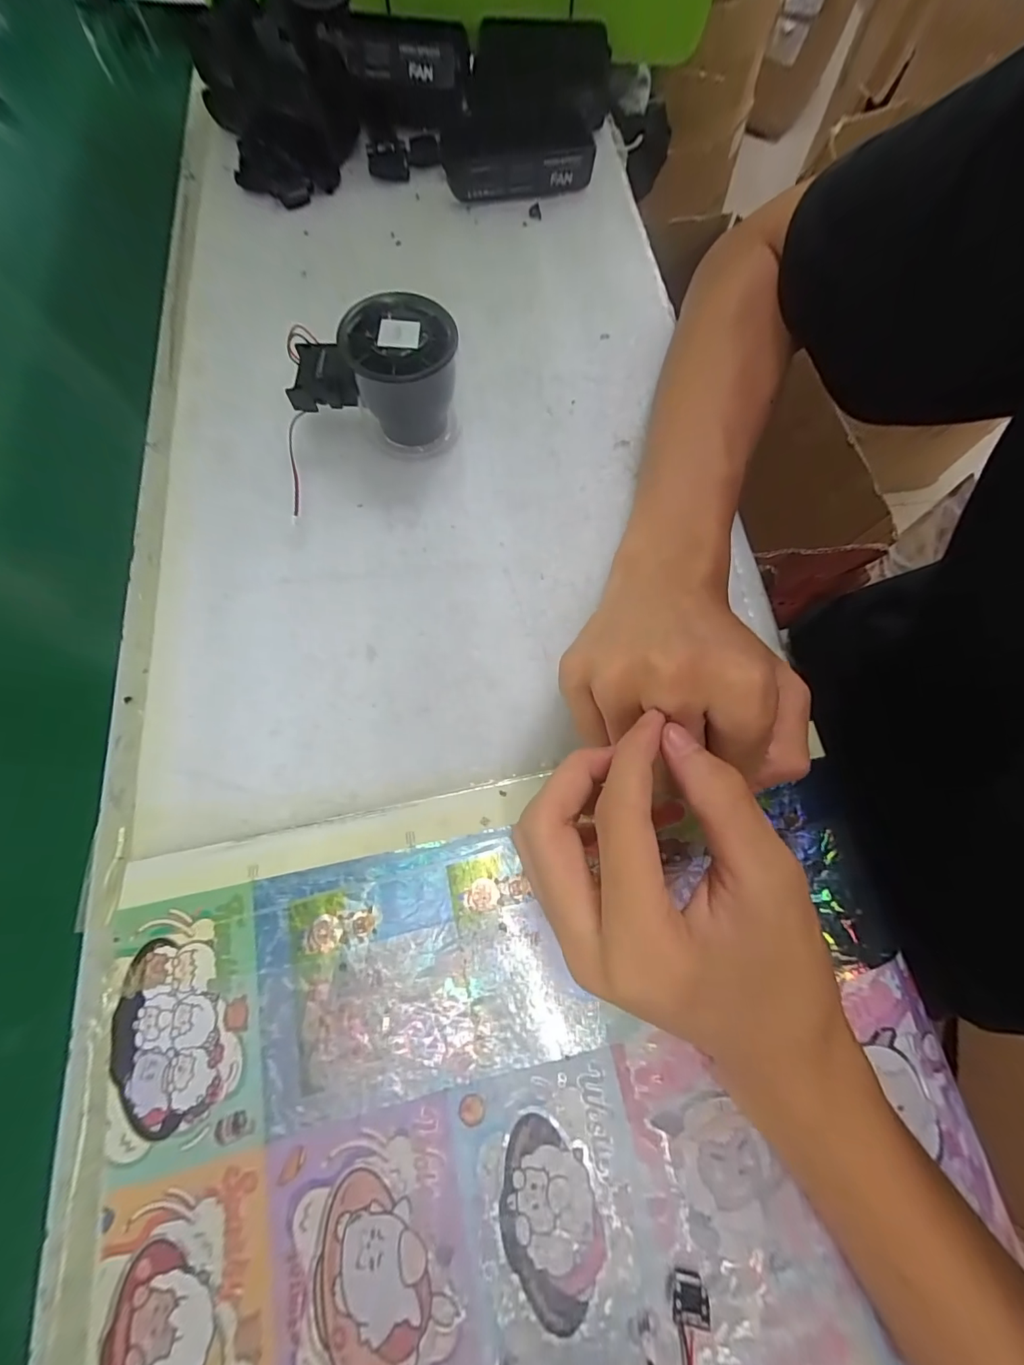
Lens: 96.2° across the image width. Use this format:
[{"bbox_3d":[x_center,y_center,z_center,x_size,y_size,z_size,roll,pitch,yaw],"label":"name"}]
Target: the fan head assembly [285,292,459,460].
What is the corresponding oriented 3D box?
[{"bbox_3d":[-0.071,-0.166,0.252,0.085,0.056,0.054,14,72,2],"label":"fan head assembly"}]

